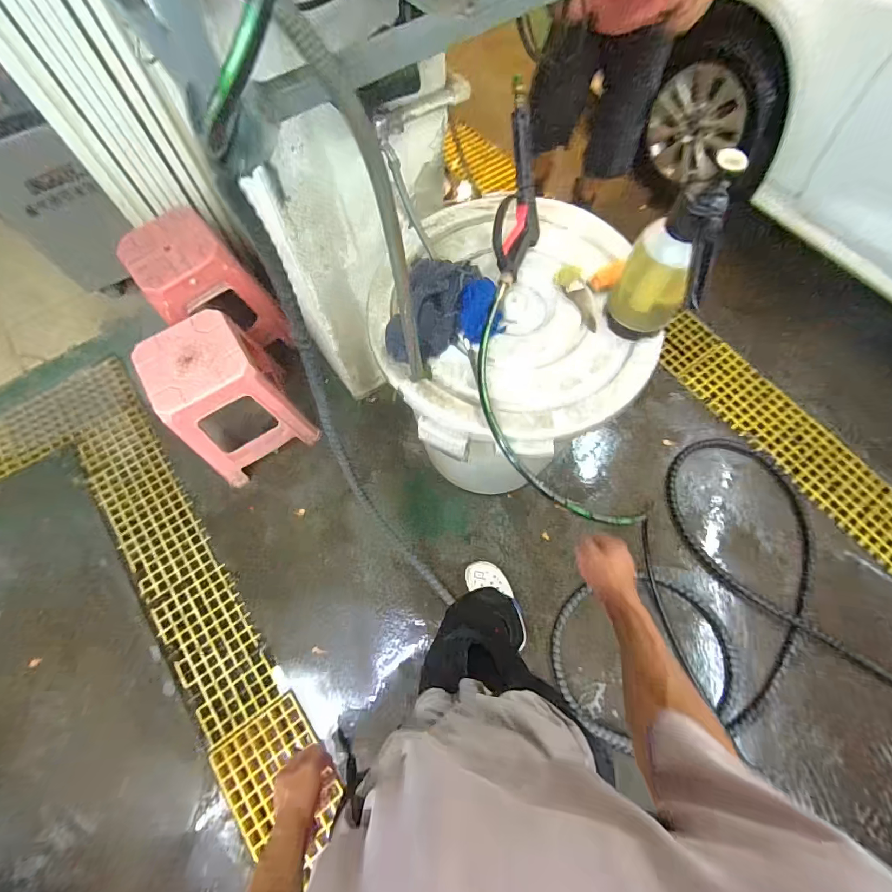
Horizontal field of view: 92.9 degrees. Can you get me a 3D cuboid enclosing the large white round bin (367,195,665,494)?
[{"bbox_3d":[0.134,-0.174,1.168,0.546,0.665,0.598,0,67,1],"label":"large white round bin"}]

